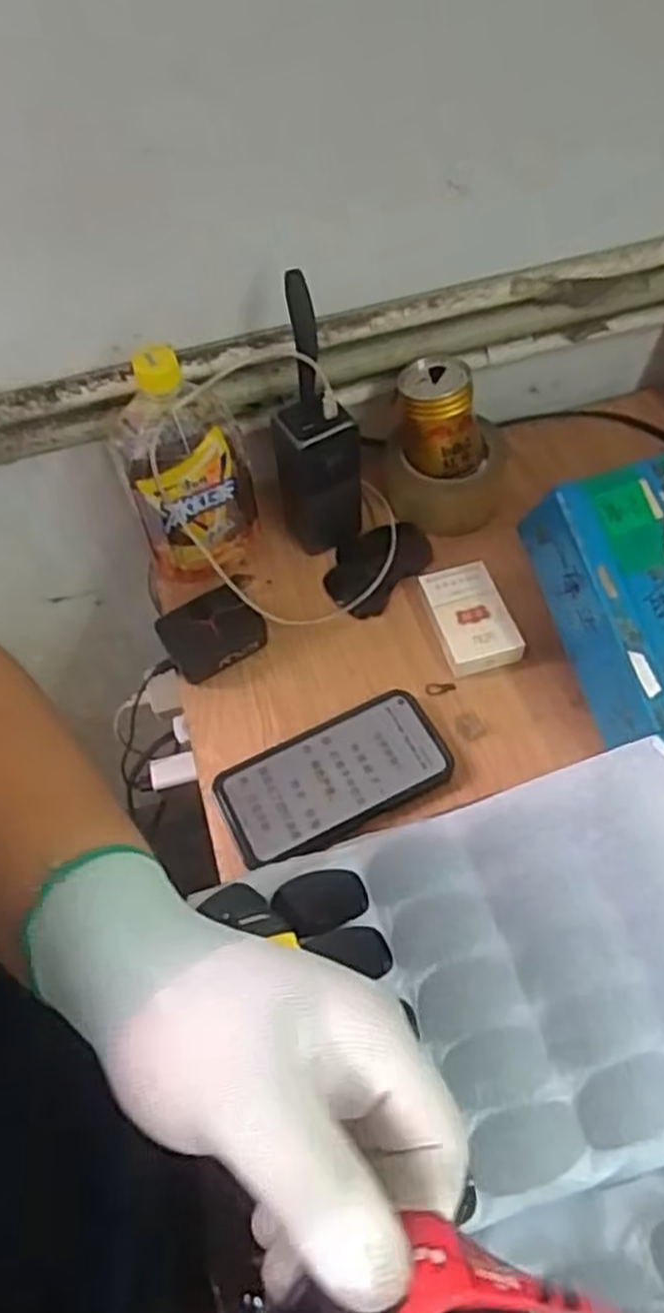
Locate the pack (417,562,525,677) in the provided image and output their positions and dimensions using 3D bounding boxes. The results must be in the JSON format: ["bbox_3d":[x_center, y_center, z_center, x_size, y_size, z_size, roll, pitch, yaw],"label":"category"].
[{"bbox_3d":[0.110,-0.031,0.640,0.056,0.024,0.090,-18,58,-7],"label":"pack"}]

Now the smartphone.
[{"bbox_3d":[0.003,0.088,0.579,0.162,0.015,0.084,-25,59,-11],"label":"smartphone"}]

